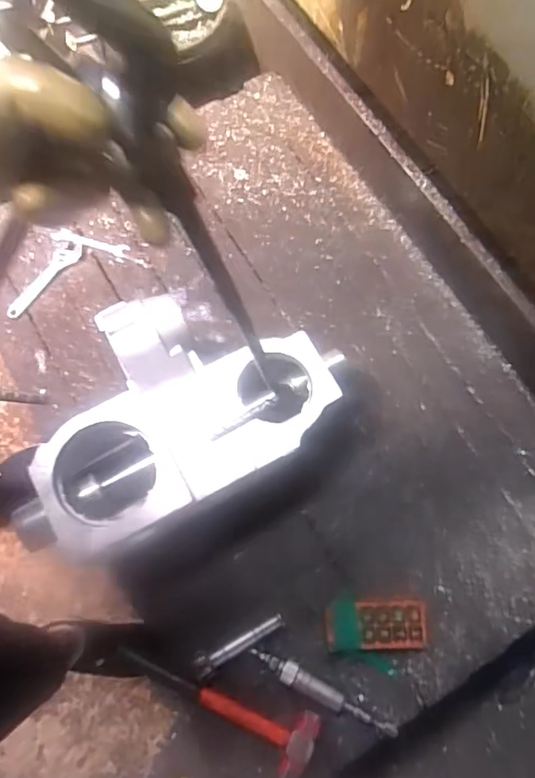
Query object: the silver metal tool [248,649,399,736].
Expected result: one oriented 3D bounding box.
[{"bbox_3d":[0.085,0.464,0.867,0.234,0.021,0.033,28,76,8],"label":"silver metal tool"}]

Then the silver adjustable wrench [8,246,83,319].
[{"bbox_3d":[-0.434,-0.212,1.096,0.044,0.021,0.184,38,78,10],"label":"silver adjustable wrench"}]

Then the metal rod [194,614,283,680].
[{"bbox_3d":[-0.043,0.397,0.888,0.151,0.029,0.030,-24,109,-15],"label":"metal rod"}]

